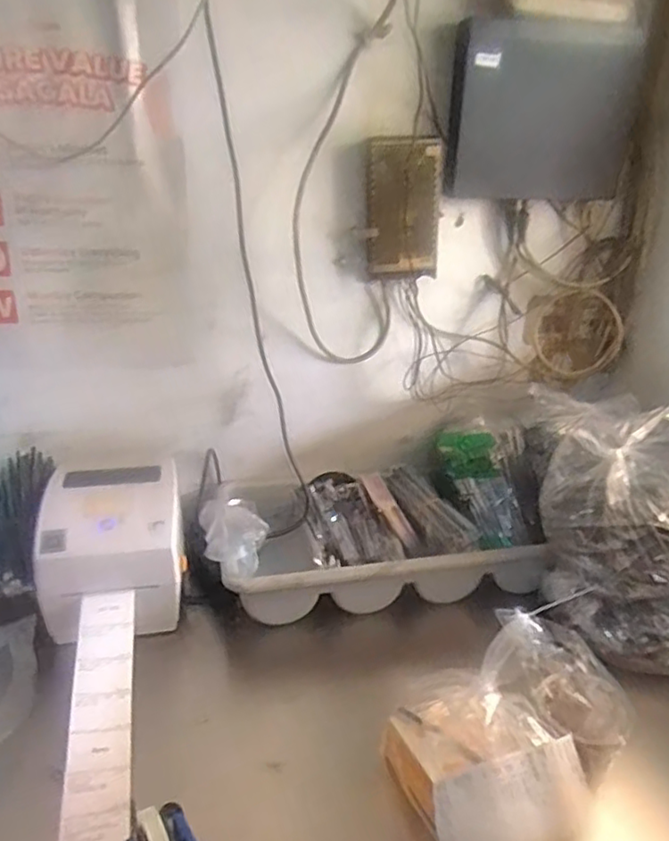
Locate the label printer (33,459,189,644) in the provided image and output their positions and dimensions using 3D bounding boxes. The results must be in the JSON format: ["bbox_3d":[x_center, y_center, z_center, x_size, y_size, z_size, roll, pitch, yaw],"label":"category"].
[{"bbox_3d":[-0.300,0.173,0.878,0.181,0.150,0.186,-6,25,-17],"label":"label printer"}]

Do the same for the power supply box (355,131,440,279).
[{"bbox_3d":[0.099,-0.302,0.934,0.106,0.193,0.036,2,24,1],"label":"power supply box"}]

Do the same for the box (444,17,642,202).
[{"bbox_3d":[0.294,-0.432,0.921,0.272,0.219,0.035,-4,24,-13],"label":"box"}]

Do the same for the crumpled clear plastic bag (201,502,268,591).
[{"bbox_3d":[-0.136,0.156,0.883,0.085,0.048,0.175,-5,24,-15],"label":"crumpled clear plastic bag"}]

